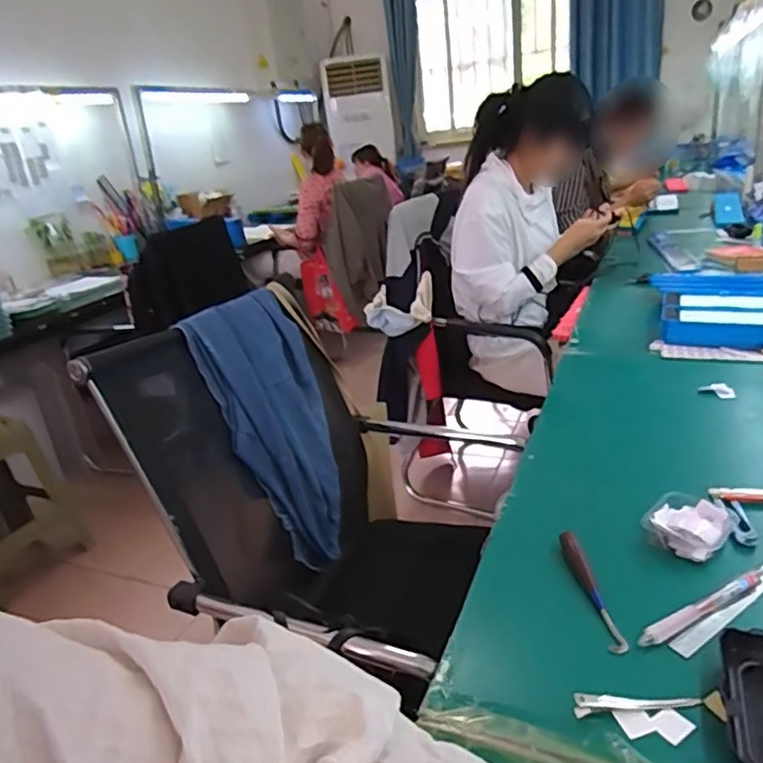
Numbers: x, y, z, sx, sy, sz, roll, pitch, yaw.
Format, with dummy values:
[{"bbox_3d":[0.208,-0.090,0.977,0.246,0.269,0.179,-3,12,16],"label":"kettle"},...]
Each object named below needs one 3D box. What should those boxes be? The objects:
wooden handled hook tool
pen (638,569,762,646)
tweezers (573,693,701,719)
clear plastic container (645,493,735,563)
[{"bbox_3d":[0.179,0.177,0.519,0.015,0.016,0.128,-6,22,1],"label":"wooden handled hook tool"},{"bbox_3d":[0.266,0.185,0.491,0.141,0.013,0.011,-16,23,-21],"label":"pen"},{"bbox_3d":[0.177,0.222,0.420,0.085,0.014,0.013,-6,22,2],"label":"tweezers"},{"bbox_3d":[0.292,0.138,0.570,0.067,0.030,0.064,-25,28,-38],"label":"clear plastic container"}]

